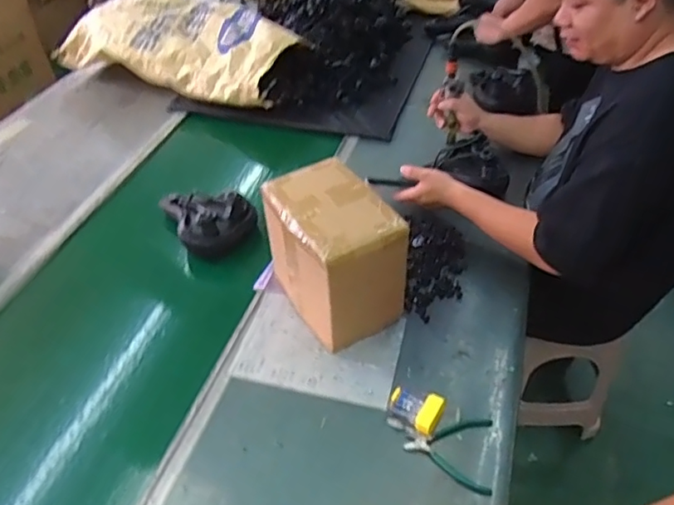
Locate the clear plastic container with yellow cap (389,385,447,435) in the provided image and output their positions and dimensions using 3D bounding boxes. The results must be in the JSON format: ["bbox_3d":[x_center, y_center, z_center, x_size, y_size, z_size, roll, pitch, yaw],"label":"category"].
[{"bbox_3d":[0.134,0.261,0.947,0.086,0.023,0.067,22,48,23],"label":"clear plastic container with yellow cap"}]

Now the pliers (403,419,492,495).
[{"bbox_3d":[0.179,0.319,0.903,0.135,0.009,0.125,6,44,8],"label":"pliers"}]

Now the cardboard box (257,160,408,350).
[{"bbox_3d":[-0.007,0.006,1.054,0.167,0.251,0.239,-24,48,-22],"label":"cardboard box"}]

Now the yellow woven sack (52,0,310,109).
[{"bbox_3d":[-0.512,-0.678,1.787,0.819,0.153,0.416,27,51,27],"label":"yellow woven sack"}]

